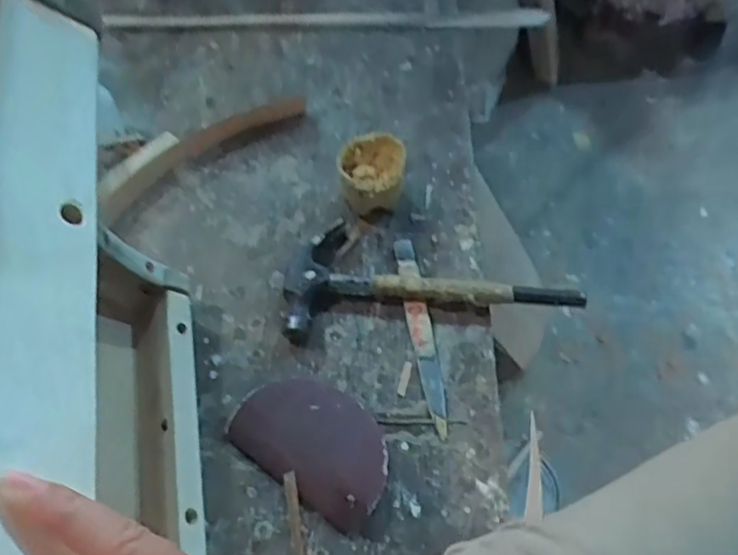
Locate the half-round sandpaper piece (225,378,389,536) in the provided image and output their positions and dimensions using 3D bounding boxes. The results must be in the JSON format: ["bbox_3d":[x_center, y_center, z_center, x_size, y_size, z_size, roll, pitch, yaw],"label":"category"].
[{"bbox_3d":[-0.038,0.117,0.473,0.118,0.020,0.081,30,65,15],"label":"half-round sandpaper piece"}]

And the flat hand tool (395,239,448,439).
[{"bbox_3d":[0.042,0.041,0.520,0.017,0.013,0.173,-8,61,-4],"label":"flat hand tool"}]

